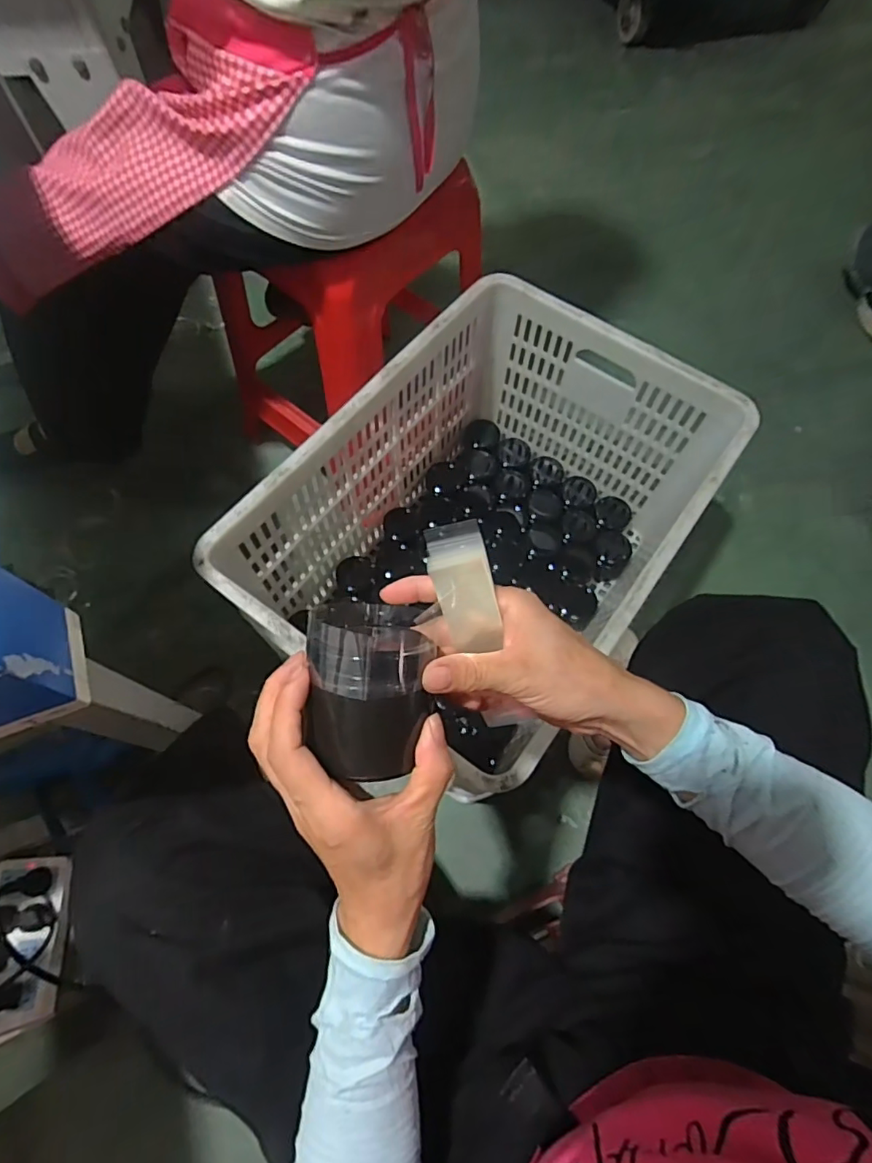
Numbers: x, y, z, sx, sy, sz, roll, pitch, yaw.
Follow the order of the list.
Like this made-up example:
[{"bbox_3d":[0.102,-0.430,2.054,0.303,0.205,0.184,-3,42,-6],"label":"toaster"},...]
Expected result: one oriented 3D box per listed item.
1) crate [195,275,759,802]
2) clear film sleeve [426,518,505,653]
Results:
[{"bbox_3d":[0.075,-0.055,0.804,0.427,0.355,0.599,36,70,14],"label":"crate"},{"bbox_3d":[0.016,0.003,0.297,0.032,0.006,0.070,-12,97,20],"label":"clear film sleeve"}]

